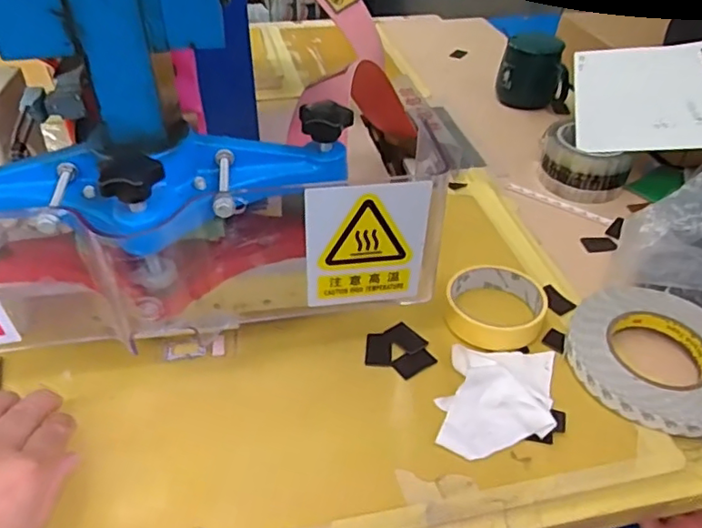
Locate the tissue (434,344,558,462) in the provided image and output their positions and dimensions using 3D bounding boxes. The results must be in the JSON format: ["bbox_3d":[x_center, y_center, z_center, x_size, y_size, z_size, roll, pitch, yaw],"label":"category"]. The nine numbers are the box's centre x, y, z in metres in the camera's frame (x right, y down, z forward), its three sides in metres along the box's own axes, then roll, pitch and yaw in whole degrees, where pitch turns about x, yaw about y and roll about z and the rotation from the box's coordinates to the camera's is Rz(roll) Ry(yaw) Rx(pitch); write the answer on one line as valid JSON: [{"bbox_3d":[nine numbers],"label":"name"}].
[{"bbox_3d":[0.116,0.097,0.445,0.081,0.026,0.112,11,42,11],"label":"tissue"}]

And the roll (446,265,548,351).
[{"bbox_3d":[0.129,0.036,0.511,0.085,0.029,0.085,1,41,-1],"label":"roll"}]

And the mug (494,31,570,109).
[{"bbox_3d":[0.275,-0.288,0.862,0.102,0.095,0.079,9,42,9],"label":"mug"}]

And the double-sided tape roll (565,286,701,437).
[{"bbox_3d":[0.255,0.075,0.476,0.140,0.020,0.139,1,41,-1],"label":"double-sided tape roll"}]

